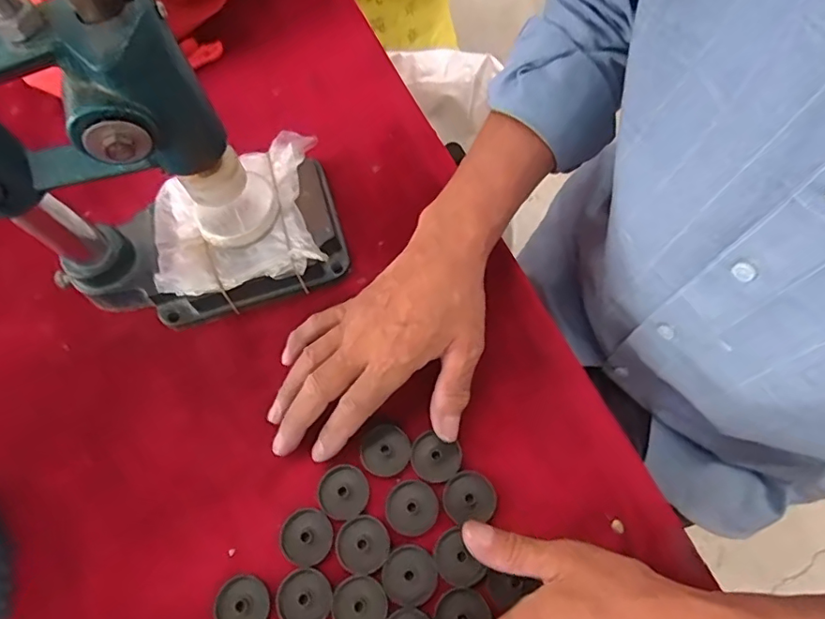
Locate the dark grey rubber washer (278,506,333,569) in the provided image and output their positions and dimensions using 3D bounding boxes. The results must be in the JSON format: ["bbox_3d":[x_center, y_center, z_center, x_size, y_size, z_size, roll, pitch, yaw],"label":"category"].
[{"bbox_3d":[-0.067,0.143,0.334,0.032,0.004,0.033,-1,67,3],"label":"dark grey rubber washer"}]

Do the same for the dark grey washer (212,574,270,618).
[{"bbox_3d":[-0.104,0.180,0.322,0.033,0.004,0.033,-1,67,3],"label":"dark grey washer"}]

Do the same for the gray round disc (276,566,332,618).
[{"bbox_3d":[-0.066,0.176,0.322,0.033,0.004,0.033,-1,67,3],"label":"gray round disc"}]

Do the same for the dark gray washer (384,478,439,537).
[{"bbox_3d":[0.000,0.126,0.338,0.033,0.005,0.032,-1,67,3],"label":"dark gray washer"}]

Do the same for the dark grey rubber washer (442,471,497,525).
[{"bbox_3d":[0.036,0.119,0.338,0.033,0.004,0.029,-9,67,-1],"label":"dark grey rubber washer"}]

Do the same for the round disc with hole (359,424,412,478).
[{"bbox_3d":[-0.018,0.093,0.352,0.032,0.004,0.032,-1,67,3],"label":"round disc with hole"}]

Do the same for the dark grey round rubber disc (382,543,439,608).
[{"bbox_3d":[-0.002,0.162,0.324,0.032,0.004,0.032,-1,67,3],"label":"dark grey round rubber disc"}]

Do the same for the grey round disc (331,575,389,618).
[{"bbox_3d":[-0.032,0.178,0.318,0.032,0.004,0.033,-1,67,3],"label":"grey round disc"}]

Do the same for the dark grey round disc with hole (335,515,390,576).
[{"bbox_3d":[-0.032,0.146,0.331,0.033,0.004,0.032,-1,67,3],"label":"dark grey round disc with hole"}]

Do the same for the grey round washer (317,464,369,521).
[{"bbox_3d":[-0.045,0.118,0.343,0.032,0.004,0.033,-1,67,3],"label":"grey round washer"}]

